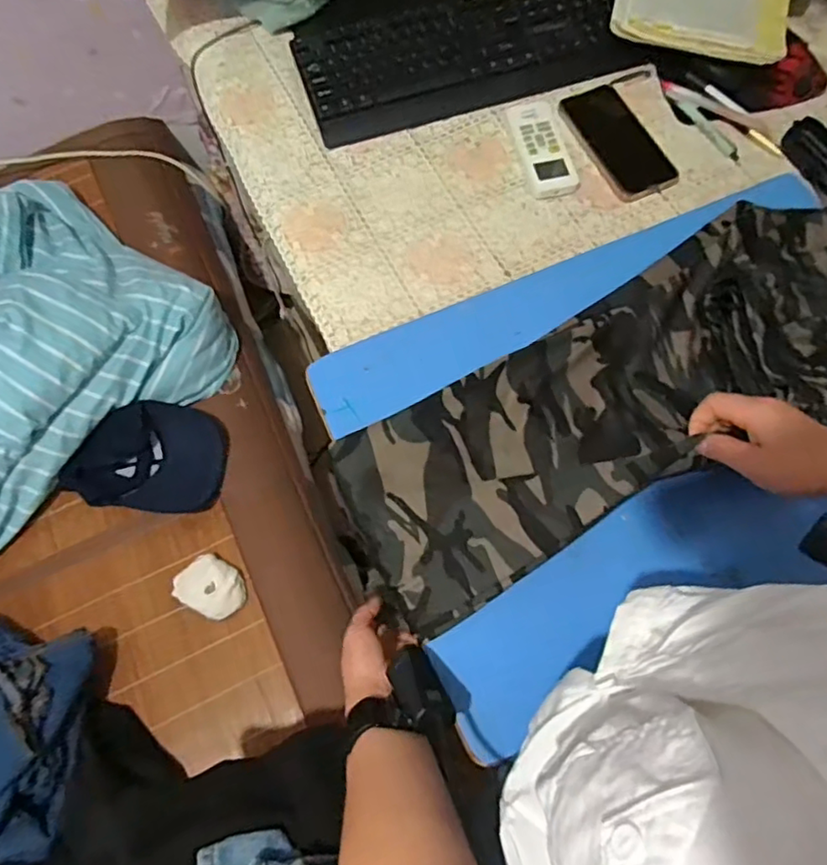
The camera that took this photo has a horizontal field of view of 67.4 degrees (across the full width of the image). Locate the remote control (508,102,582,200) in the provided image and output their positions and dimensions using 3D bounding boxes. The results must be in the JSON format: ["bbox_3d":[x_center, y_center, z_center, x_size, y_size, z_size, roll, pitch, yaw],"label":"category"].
[{"bbox_3d":[0.152,-0.341,0.734,0.056,0.020,0.135,-13,70,-5],"label":"remote control"}]

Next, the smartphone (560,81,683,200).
[{"bbox_3d":[0.239,-0.357,0.747,0.087,0.014,0.179,-23,71,-8],"label":"smartphone"}]

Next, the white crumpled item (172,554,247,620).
[{"bbox_3d":[-0.284,0.216,0.868,0.100,0.036,0.078,27,72,10],"label":"white crumpled item"}]

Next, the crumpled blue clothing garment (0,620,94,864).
[{"bbox_3d":[-0.510,0.375,0.763,0.211,0.122,0.275,0,69,0],"label":"crumpled blue clothing garment"}]

